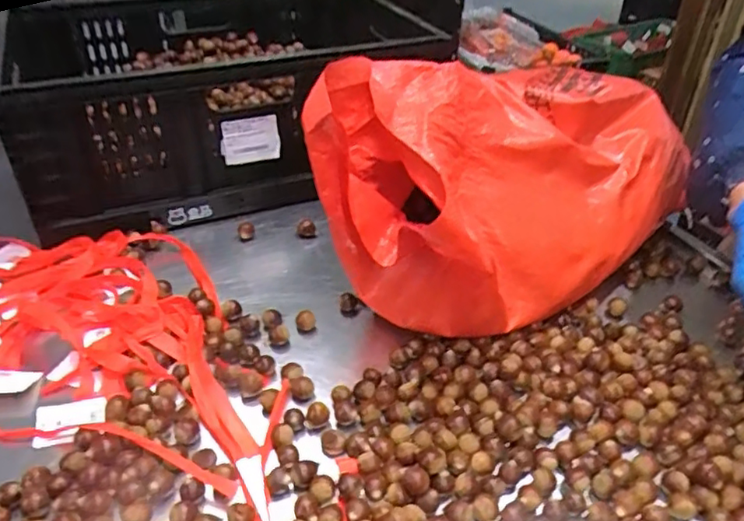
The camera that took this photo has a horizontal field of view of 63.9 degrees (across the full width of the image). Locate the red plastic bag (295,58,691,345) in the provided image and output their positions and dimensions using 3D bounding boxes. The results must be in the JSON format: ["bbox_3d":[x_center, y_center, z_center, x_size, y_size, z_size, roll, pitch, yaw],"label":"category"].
[{"bbox_3d":[0.158,-0.089,0.696,0.494,0.252,0.233,-23,43,-30],"label":"red plastic bag"}]

